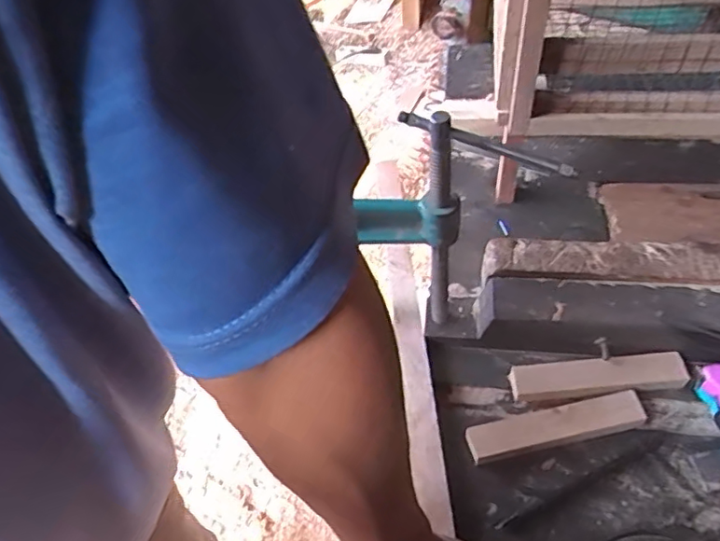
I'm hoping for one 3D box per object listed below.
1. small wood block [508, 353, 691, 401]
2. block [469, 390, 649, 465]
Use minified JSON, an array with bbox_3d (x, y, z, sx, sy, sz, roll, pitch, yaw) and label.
[{"bbox_3d":[0.190,0.085,0.456,0.137,0.014,0.028,-3,52,3],"label":"small wood block"},{"bbox_3d":[0.148,0.118,0.439,0.132,0.014,0.028,-11,52,-4],"label":"block"}]

